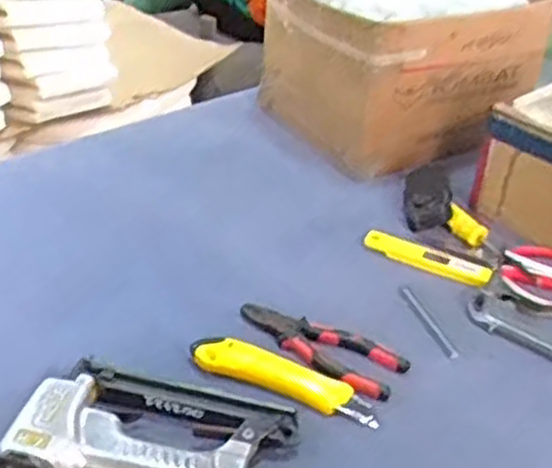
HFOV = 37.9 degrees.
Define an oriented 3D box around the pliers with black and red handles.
[{"bbox_3d":[0.036,0.101,0.704,0.150,0.024,0.065,21,35,22],"label":"pliers with black and red handles"}]

